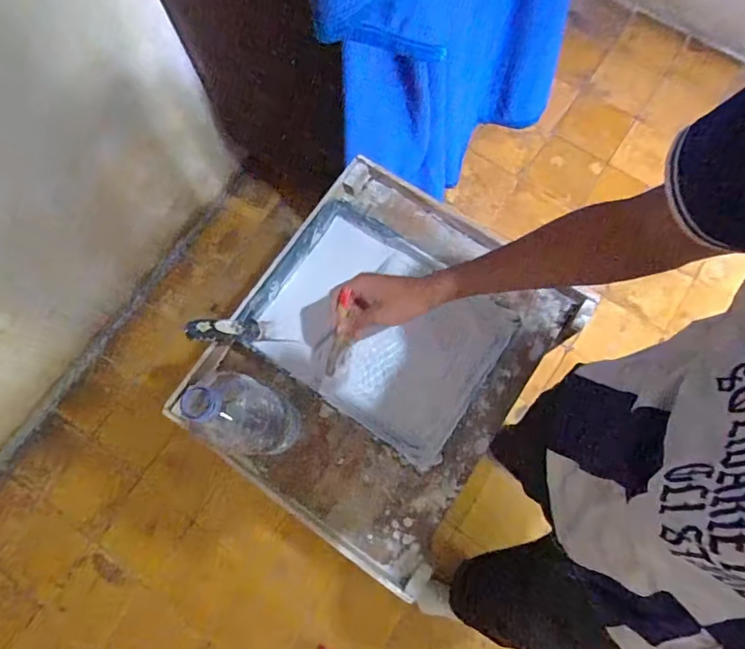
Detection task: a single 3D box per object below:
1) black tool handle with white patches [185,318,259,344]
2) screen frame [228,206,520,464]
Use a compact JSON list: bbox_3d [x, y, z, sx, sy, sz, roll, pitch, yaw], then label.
[{"bbox_3d":[-0.205,0.009,0.719,0.109,0.025,0.037,1,69,-44],"label":"black tool handle with white patches"},{"bbox_3d":[0.008,0.006,0.776,0.357,0.044,0.263,34,80,10],"label":"screen frame"}]

